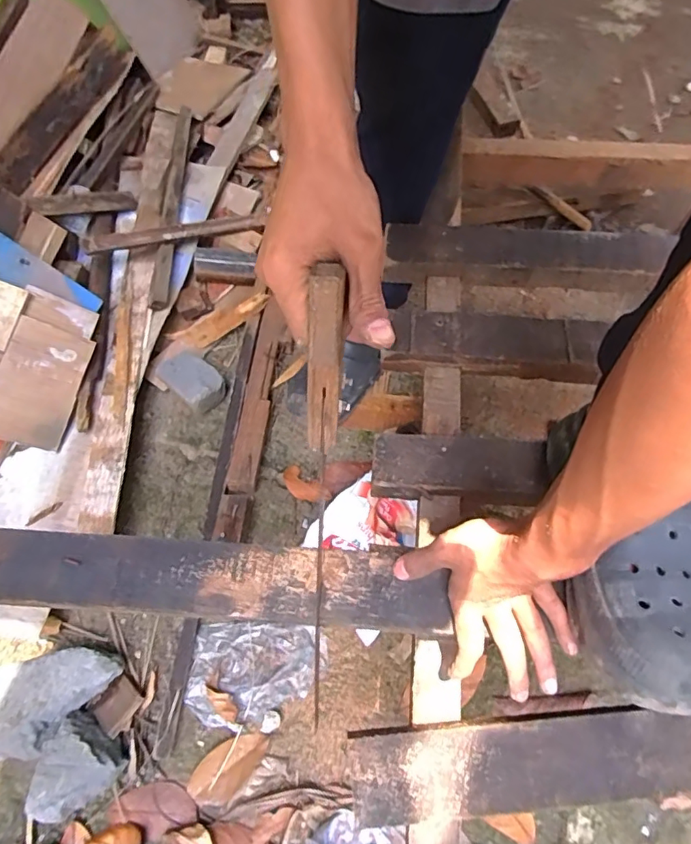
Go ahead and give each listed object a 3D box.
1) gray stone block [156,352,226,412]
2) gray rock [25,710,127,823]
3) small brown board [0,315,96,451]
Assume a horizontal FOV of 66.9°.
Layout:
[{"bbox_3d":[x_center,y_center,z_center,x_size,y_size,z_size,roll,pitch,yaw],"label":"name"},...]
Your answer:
[{"bbox_3d":[-0.258,-0.066,0.895,0.126,0.067,0.076,31,74,24],"label":"gray stone block"},{"bbox_3d":[-0.335,0.421,0.649,0.101,0.065,0.099,-35,67,-18],"label":"gray rock"},{"bbox_3d":[-0.467,-0.059,0.795,0.109,0.011,0.184,20,73,-28],"label":"small brown board"}]

